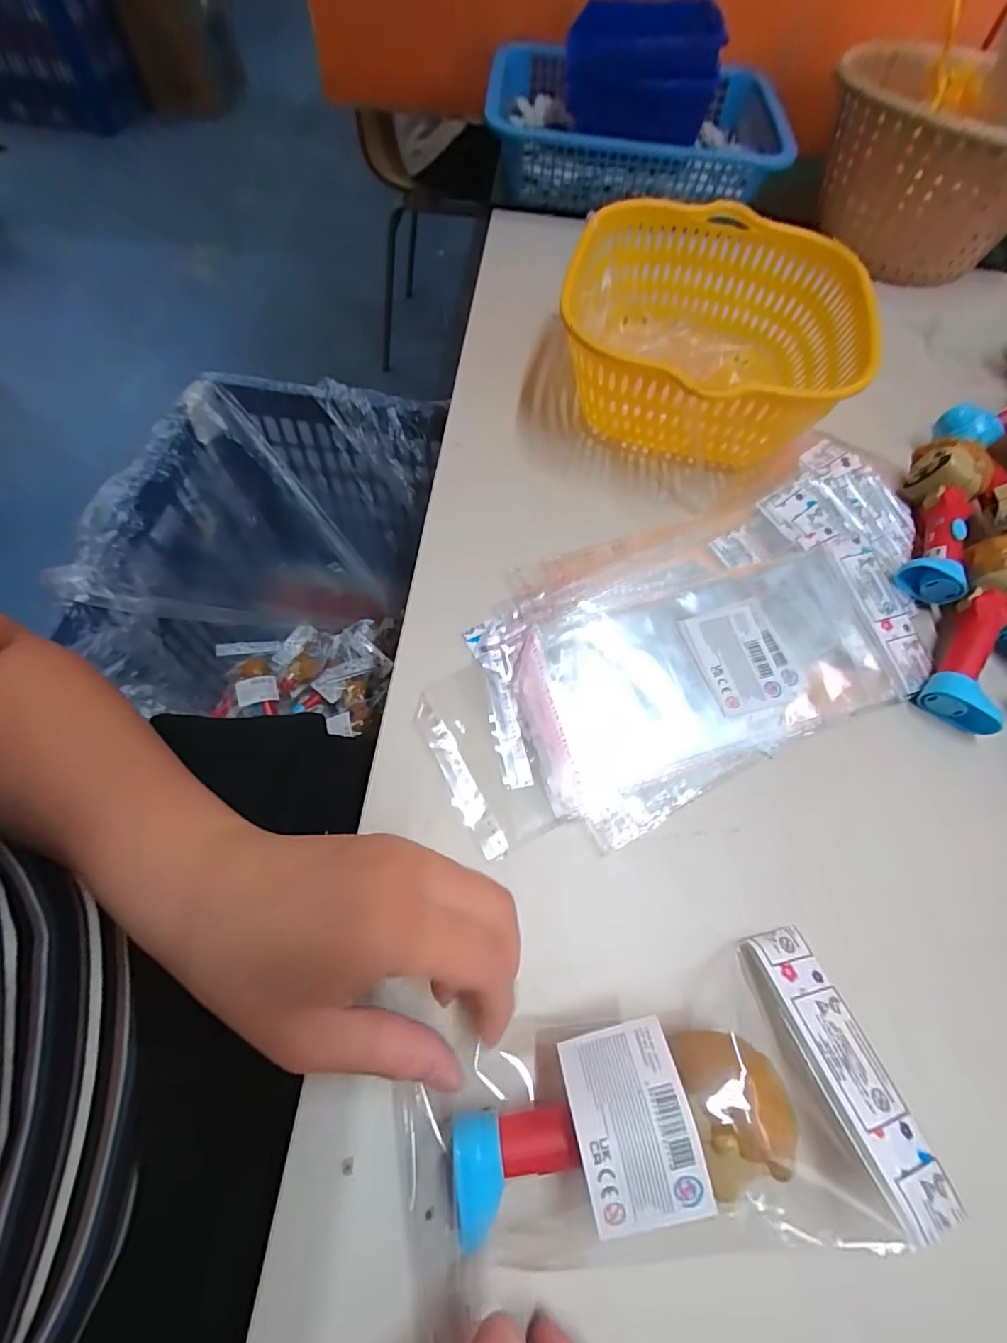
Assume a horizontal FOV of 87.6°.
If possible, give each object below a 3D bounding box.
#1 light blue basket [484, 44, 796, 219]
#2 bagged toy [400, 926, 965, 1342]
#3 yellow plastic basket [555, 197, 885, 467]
[{"bbox_3d":[0.136,-0.583,0.559,0.296,0.073,0.277,7,62,1],"label":"light blue basket"},{"bbox_3d":[0.056,0.169,0.198,0.189,0.047,0.086,-12,63,-3],"label":"bagged toy"},{"bbox_3d":[0.138,-0.234,0.375,0.184,0.080,0.208,12,63,2],"label":"yellow plastic basket"}]

